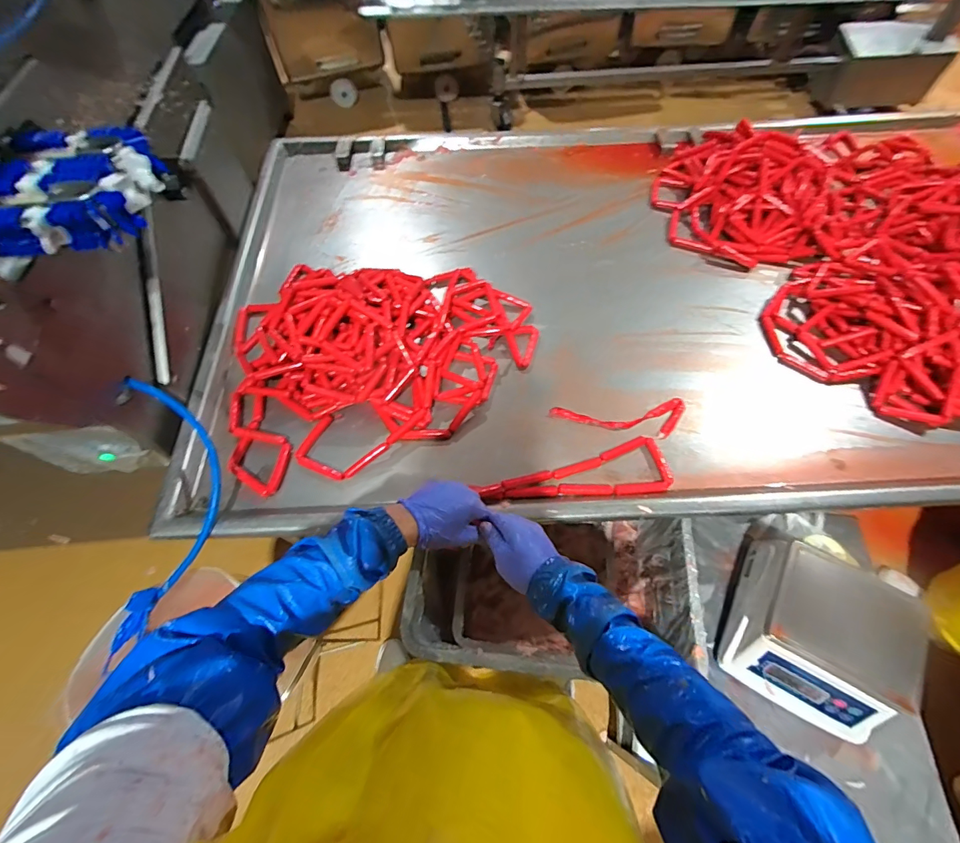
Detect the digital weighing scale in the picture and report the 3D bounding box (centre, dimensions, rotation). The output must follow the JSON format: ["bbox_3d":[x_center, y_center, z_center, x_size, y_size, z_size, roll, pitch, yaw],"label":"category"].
[{"bbox_3d":[0.564,0.344,0.724,0.222,0.165,0.263,26,65,14],"label":"digital weighing scale"}]

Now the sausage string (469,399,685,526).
[{"bbox_3d":[0.197,0.056,0.790,0.426,0.052,0.213,-20,60,-13],"label":"sausage string"}]

